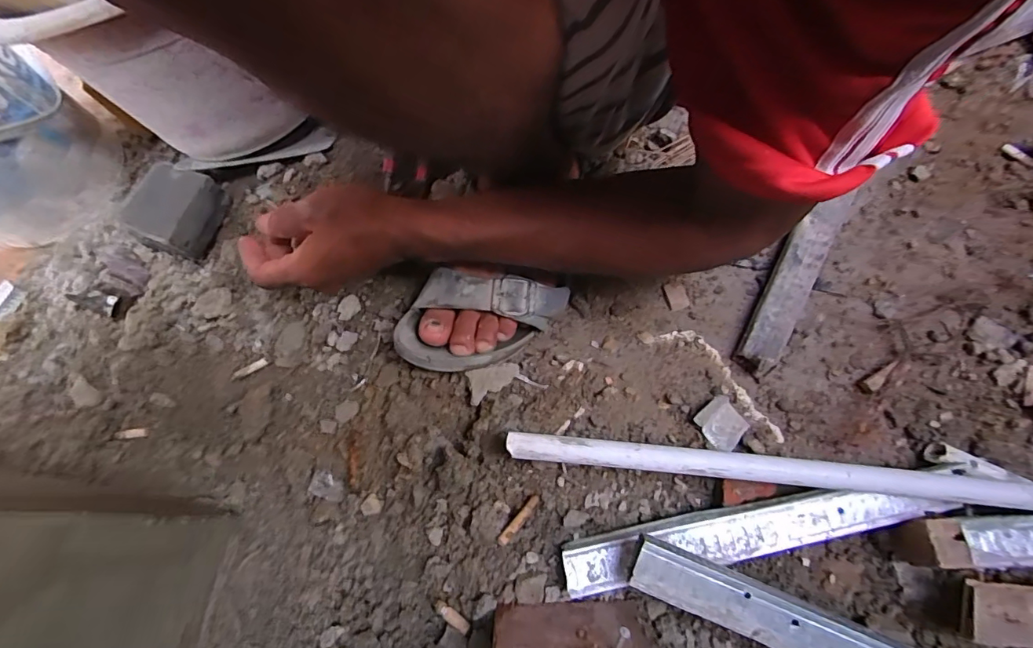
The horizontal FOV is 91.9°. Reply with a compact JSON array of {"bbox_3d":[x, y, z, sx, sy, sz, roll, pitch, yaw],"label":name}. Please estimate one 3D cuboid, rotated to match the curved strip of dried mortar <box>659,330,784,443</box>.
[{"bbox_3d":[0.179,0.044,0.422,0.026,0.004,0.126,-43,75,-13],"label":"curved strip of dried mortar"}]

